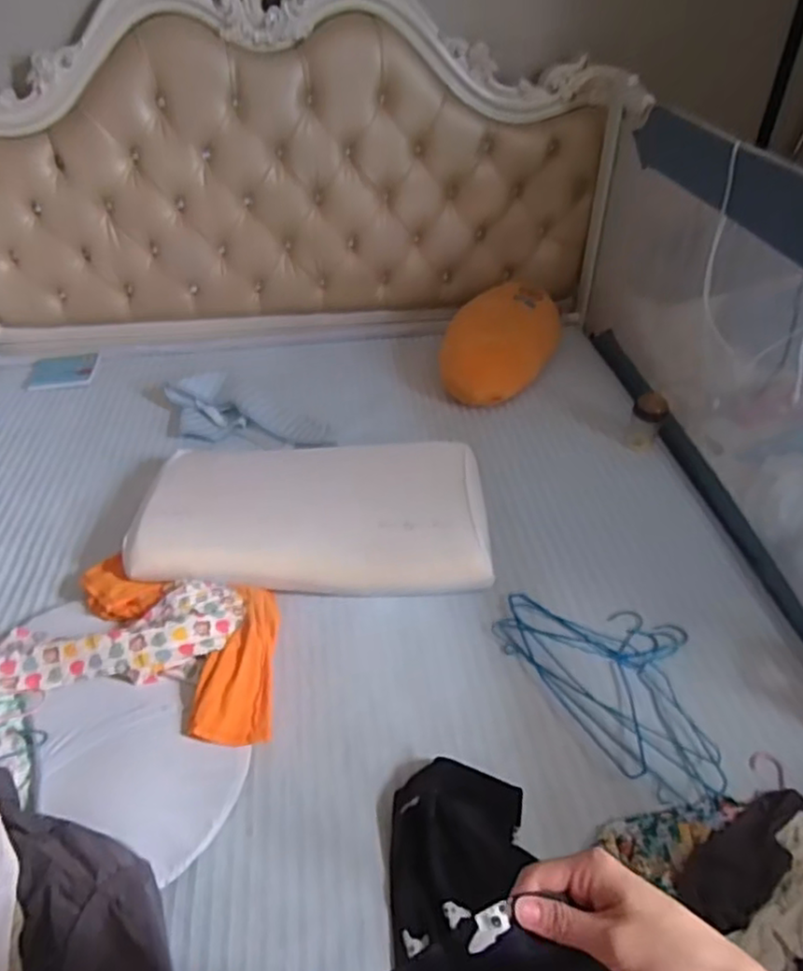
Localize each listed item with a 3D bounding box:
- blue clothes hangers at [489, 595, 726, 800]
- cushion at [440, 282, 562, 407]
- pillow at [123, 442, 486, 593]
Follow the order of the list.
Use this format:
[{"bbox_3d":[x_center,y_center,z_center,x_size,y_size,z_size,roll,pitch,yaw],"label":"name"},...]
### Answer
[{"bbox_3d":[0.365,0.304,1.075,0.266,0.017,0.421,-30,50,-28],"label":"blue clothes hangers"},{"bbox_3d":[0.281,-0.417,1.795,0.299,0.181,0.458,9,40,12],"label":"cushion"},{"bbox_3d":[-0.170,0.050,1.294,0.674,0.127,0.335,-2,43,-2],"label":"pillow"}]

